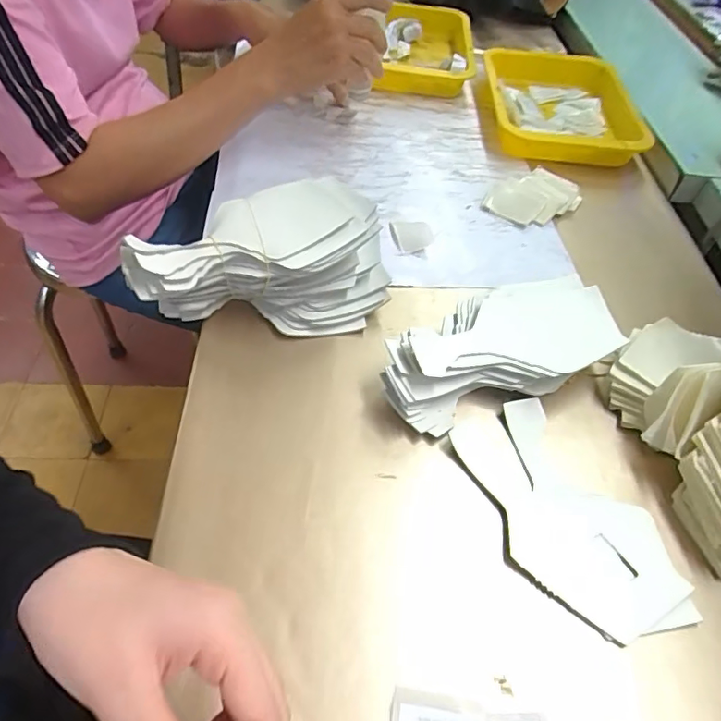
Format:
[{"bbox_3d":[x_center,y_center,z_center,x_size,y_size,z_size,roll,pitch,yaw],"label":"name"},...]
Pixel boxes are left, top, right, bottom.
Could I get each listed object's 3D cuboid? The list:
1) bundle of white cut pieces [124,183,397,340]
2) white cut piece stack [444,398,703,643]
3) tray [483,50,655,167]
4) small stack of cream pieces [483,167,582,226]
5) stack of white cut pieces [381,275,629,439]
[{"bbox_3d":[-0.087,-0.090,0.478,0.217,0.082,0.112,-3,52,-8],"label":"bundle of white cut pieces"},{"bbox_3d":[0.147,0.110,0.394,0.101,0.007,0.182,-19,56,-20],"label":"white cut piece stack"},{"bbox_3d":[0.266,-0.337,0.714,0.181,0.046,0.217,7,51,0],"label":"tray"},{"bbox_3d":[0.194,-0.186,0.609,0.103,0.021,0.069,-28,59,-25],"label":"small stack of cream pieces"},{"bbox_3d":[0.116,-0.012,0.459,0.208,0.047,0.107,-15,55,-17],"label":"stack of white cut pieces"}]

